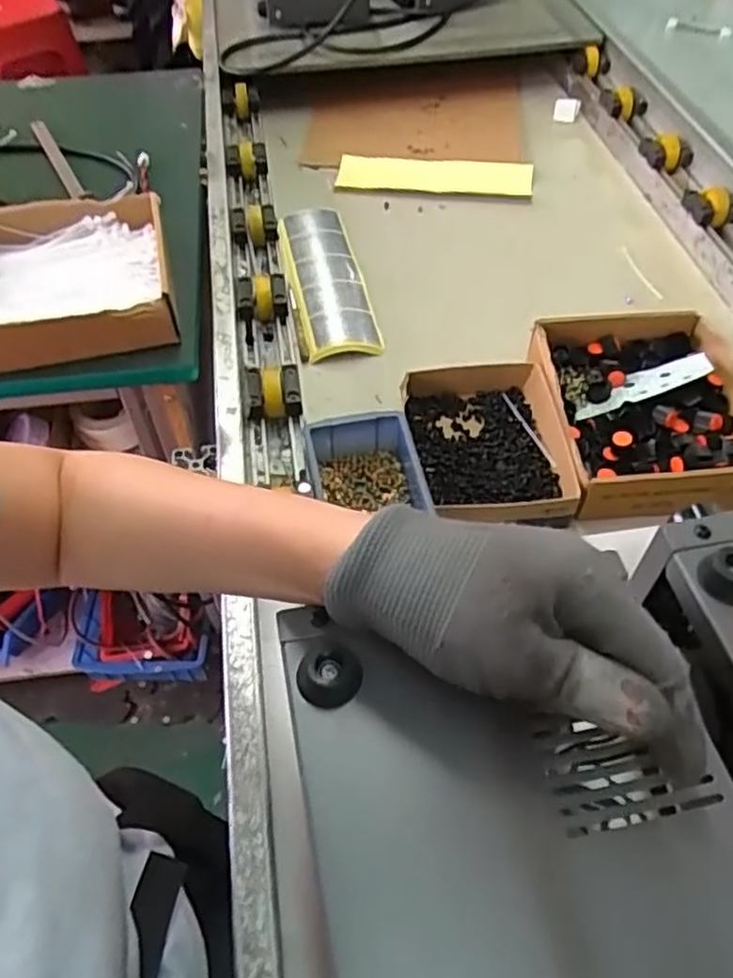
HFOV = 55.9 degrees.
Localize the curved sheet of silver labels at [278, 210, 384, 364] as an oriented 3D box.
[{"bbox_3d":[-0.051,-0.259,0.841,0.092,0.023,0.291,-8,53,-5],"label":"curved sheet of silver labels"}]

